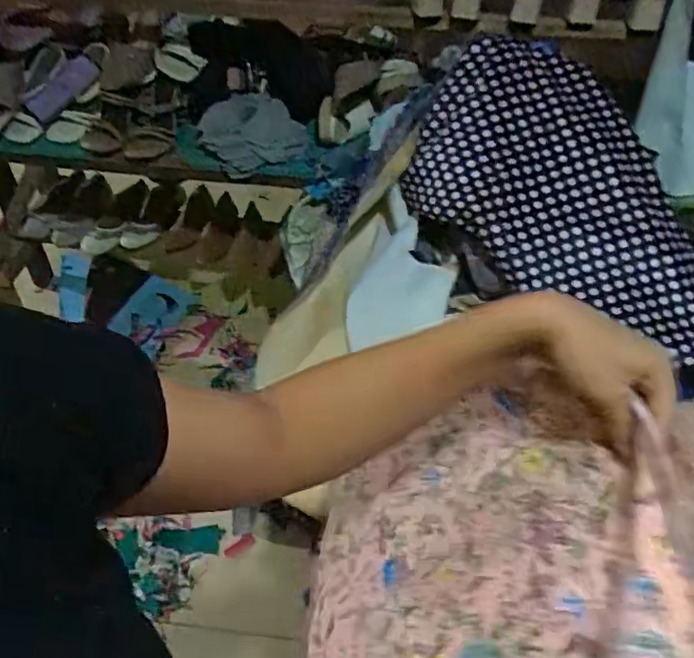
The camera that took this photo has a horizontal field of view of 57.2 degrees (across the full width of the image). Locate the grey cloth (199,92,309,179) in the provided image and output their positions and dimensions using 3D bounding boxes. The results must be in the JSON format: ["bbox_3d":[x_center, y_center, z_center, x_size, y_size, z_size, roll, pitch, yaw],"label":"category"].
[{"bbox_3d":[-0.196,-0.409,1.312,0.207,0.061,0.213,-7,50,-7],"label":"grey cloth"}]

